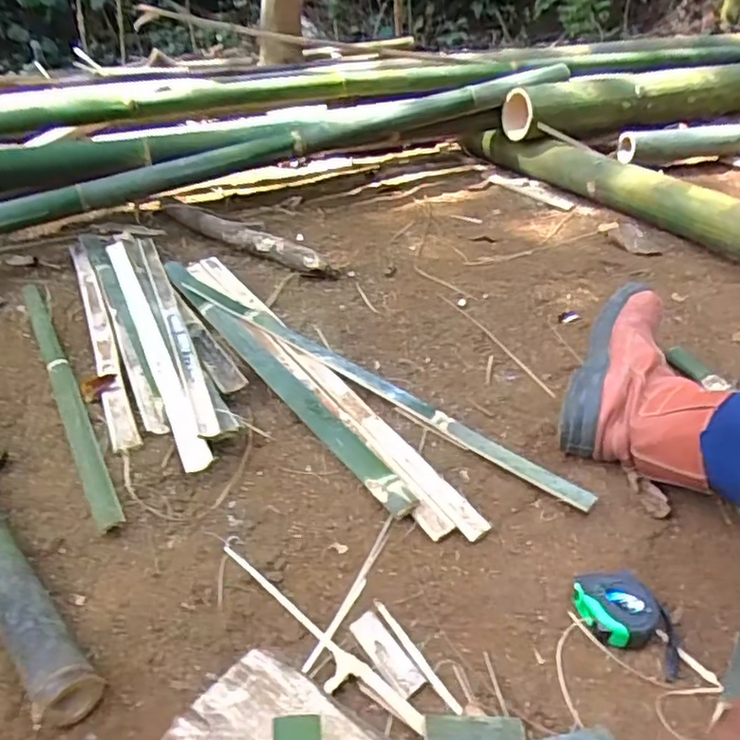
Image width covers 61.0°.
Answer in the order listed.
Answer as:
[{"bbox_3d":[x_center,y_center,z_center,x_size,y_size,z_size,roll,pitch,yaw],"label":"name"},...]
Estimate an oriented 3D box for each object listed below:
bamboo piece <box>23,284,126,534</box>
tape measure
[{"bbox_3d":[-0.481,-0.003,0.969,0.033,0.045,0.778,-21,38,-24],"label":"bamboo piece"},{"bbox_3d":[0.244,0.234,0.616,0.078,0.035,0.067,-5,35,-3],"label":"tape measure"}]

